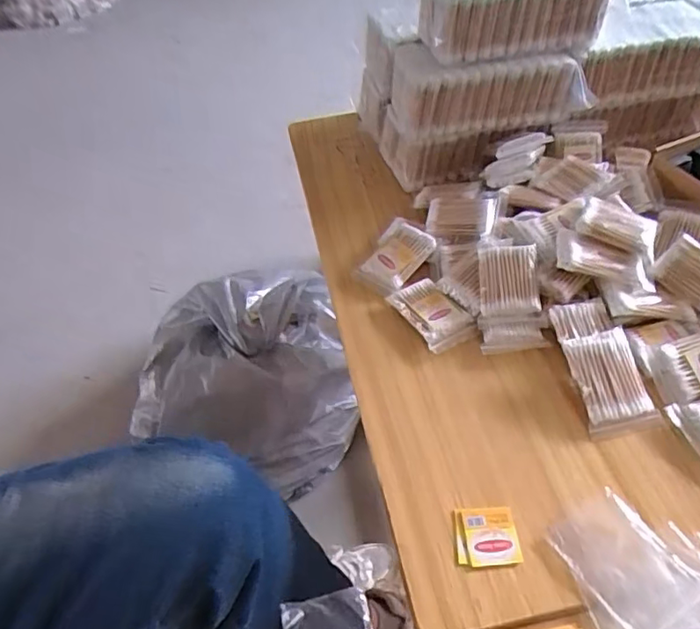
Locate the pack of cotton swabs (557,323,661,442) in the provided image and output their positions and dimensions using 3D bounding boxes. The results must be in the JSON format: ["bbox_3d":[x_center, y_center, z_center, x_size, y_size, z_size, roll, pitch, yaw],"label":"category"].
[{"bbox_3d":[0.236,0.062,0.519,0.066,0.015,0.092,-9,70,-2],"label":"pack of cotton swabs"}]

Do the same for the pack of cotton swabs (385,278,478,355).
[{"bbox_3d":[0.087,-0.003,0.601,0.056,0.012,0.090,-24,51,-15],"label":"pack of cotton swabs"}]

